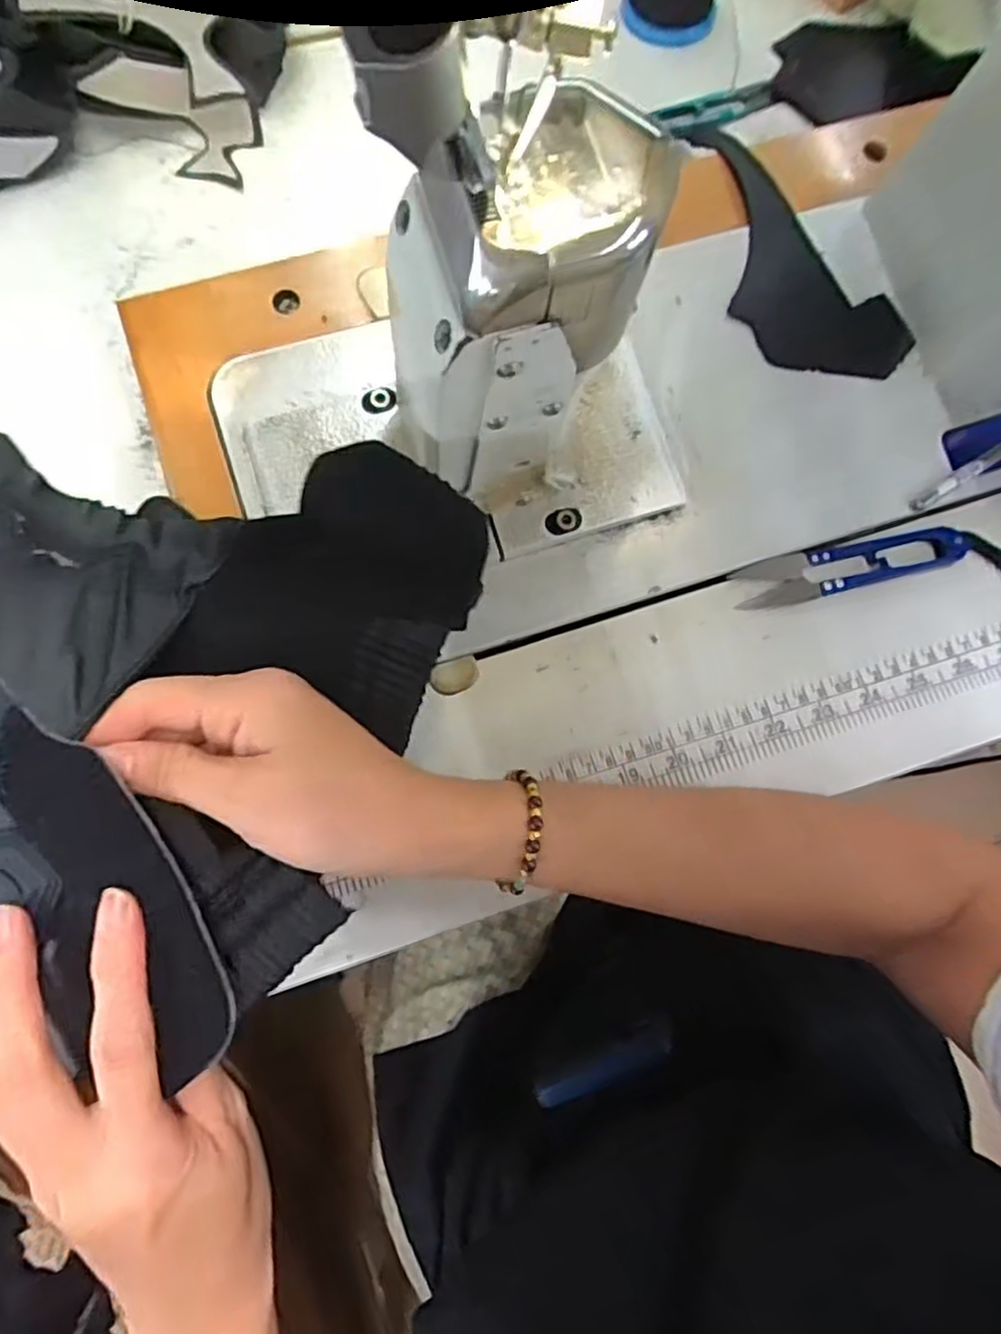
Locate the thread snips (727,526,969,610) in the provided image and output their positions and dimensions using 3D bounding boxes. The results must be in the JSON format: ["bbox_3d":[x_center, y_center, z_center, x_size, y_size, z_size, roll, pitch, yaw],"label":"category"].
[{"bbox_3d":[0.175,-0.051,0.350,0.112,0.016,0.026,-11,75,-4],"label":"thread snips"}]

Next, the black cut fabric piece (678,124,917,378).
[{"bbox_3d":[0.140,-0.215,0.367,0.068,0.022,0.168,-37,78,-11],"label":"black cut fabric piece"}]

